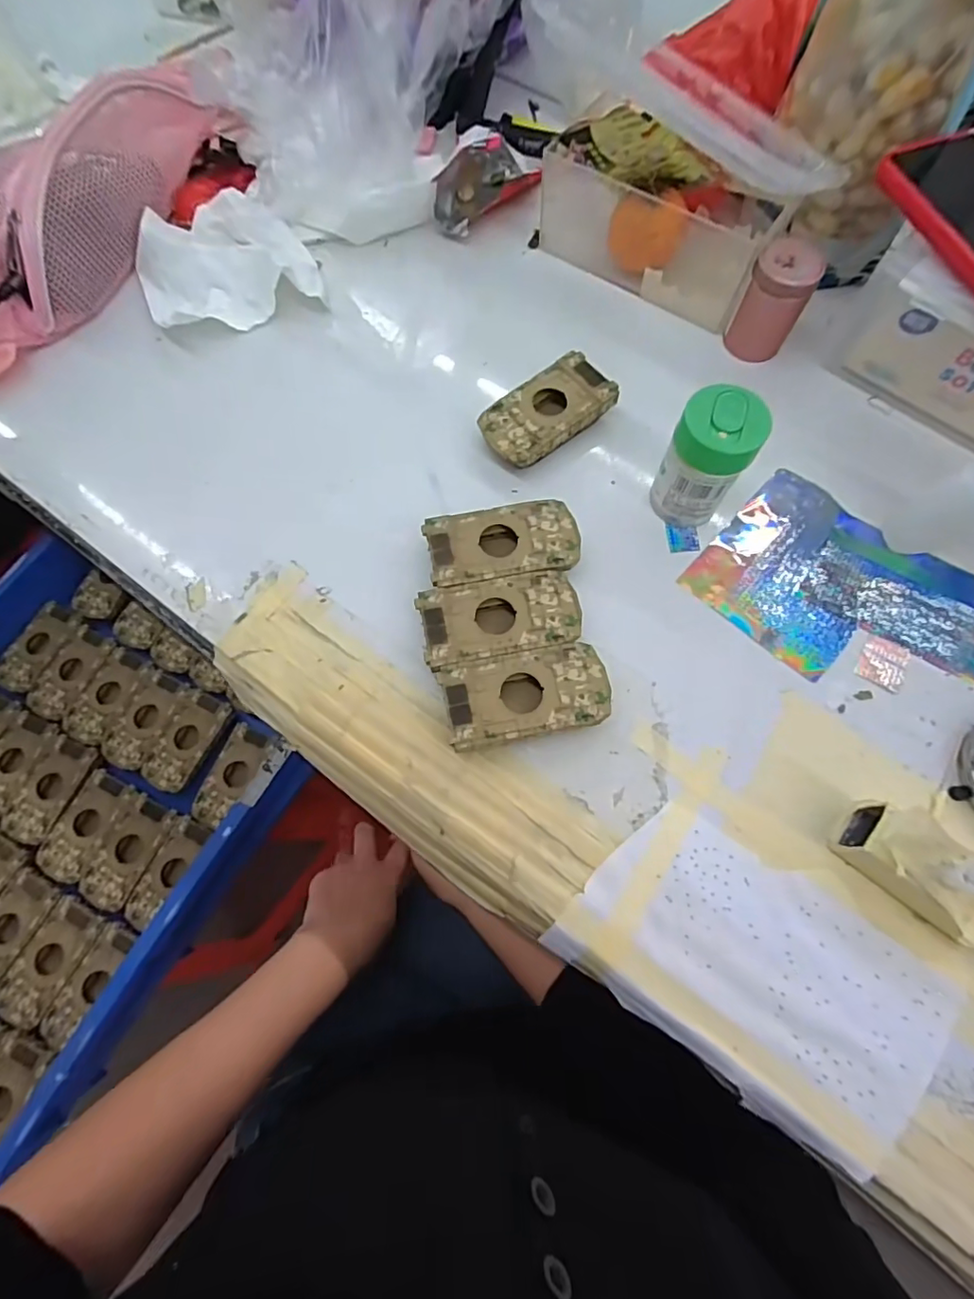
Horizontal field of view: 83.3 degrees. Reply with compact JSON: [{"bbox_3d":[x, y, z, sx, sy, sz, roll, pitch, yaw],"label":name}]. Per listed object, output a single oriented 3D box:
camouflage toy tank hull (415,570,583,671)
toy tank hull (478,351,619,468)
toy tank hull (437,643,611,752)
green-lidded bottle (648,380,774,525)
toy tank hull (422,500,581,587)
[{"bbox_3d":[0.009,-0.017,0.346,0.096,0.028,0.050,-11,72,-3],"label":"camouflage toy tank hull"},{"bbox_3d":[0.043,-0.169,0.398,0.097,0.026,0.054,-38,75,-11],"label":"toy tank hull"},{"bbox_3d":[0.024,0.029,0.328,0.096,0.028,0.049,-13,72,-3],"label":"toy tank hull"},{"bbox_3d":[0.137,-0.118,0.349,0.047,0.084,0.044,0,71,1],"label":"green-lidded bottle"},{"bbox_3d":[0.011,-0.067,0.363,0.096,0.029,0.050,-10,72,-3],"label":"toy tank hull"}]

